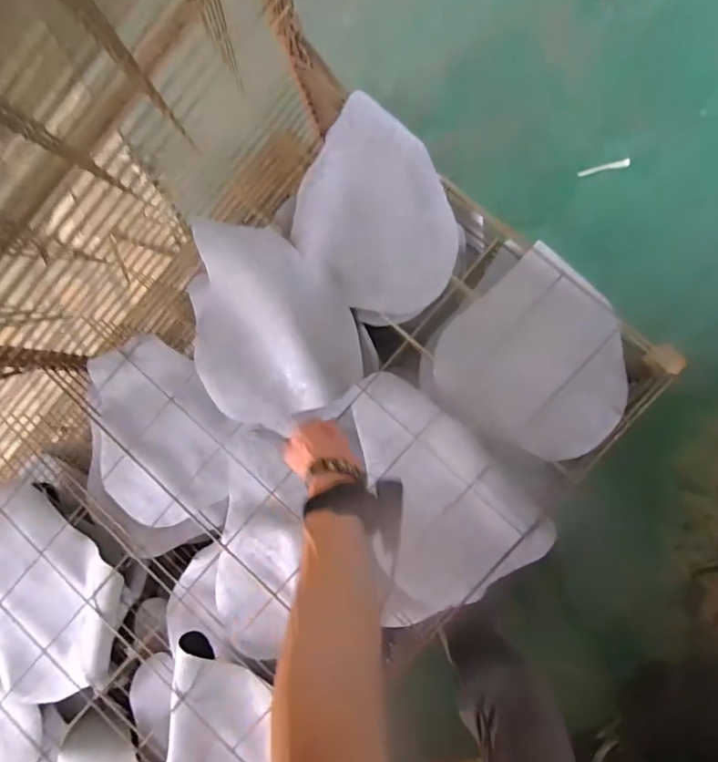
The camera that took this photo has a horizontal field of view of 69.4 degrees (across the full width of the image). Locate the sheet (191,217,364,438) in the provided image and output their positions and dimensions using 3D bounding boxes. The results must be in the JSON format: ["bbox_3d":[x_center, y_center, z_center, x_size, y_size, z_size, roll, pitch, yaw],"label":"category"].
[{"bbox_3d":[-0.139,-0.075,0.733,0.216,0.080,0.296,-34,83,3],"label":"sheet"}]

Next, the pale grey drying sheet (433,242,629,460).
[{"bbox_3d":[0.237,-0.021,0.685,0.221,0.028,0.236,-41,83,5],"label":"pale grey drying sheet"}]

